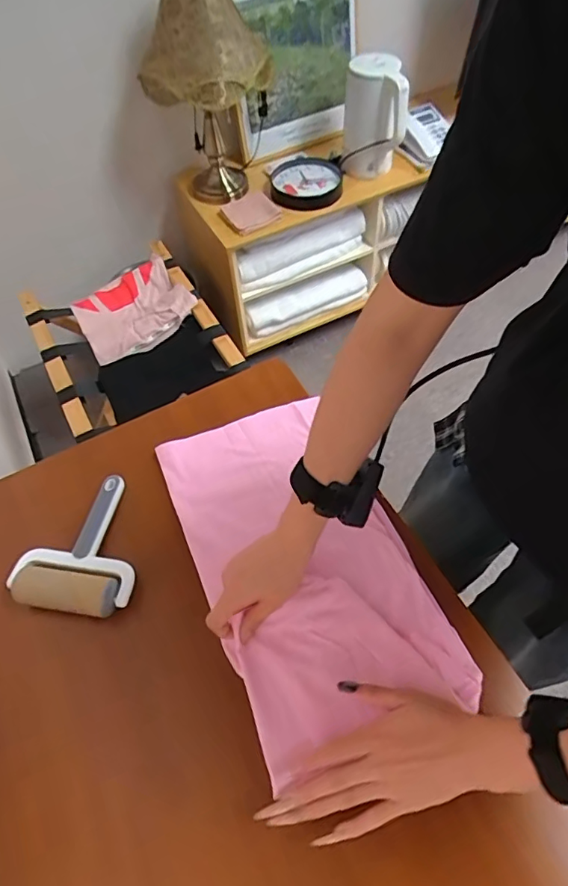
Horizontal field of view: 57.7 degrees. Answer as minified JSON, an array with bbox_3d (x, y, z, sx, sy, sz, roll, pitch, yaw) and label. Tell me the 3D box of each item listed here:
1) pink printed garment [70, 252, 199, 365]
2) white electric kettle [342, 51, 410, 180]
[{"bbox_3d":[-0.374,-0.328,1.279,0.256,0.109,0.270,-28,59,-15],"label":"pink printed garment"},{"bbox_3d":[0.238,-0.865,1.365,0.155,0.271,0.133,1,56,4],"label":"white electric kettle"}]

